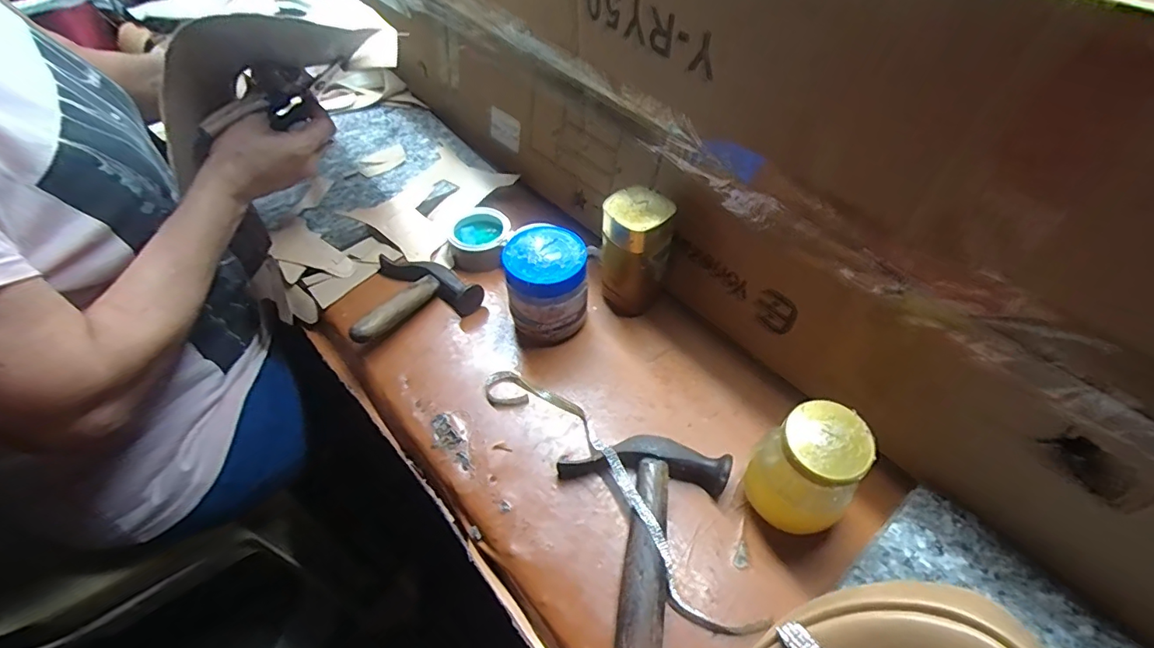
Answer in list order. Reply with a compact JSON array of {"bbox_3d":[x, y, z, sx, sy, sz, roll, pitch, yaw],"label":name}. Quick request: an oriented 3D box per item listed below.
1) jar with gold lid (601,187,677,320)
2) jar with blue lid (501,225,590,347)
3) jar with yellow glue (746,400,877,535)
[{"bbox_3d":[0.056,-0.065,0.494,0.063,0.122,0.050,15,51,10],"label":"jar with gold lid"},{"bbox_3d":[-0.029,-0.033,0.485,0.073,0.093,0.070,1,50,-1],"label":"jar with blue lid"},{"bbox_3d":[0.160,0.108,0.362,0.057,0.100,0.061,1,50,-1],"label":"jar with yellow glue"}]

